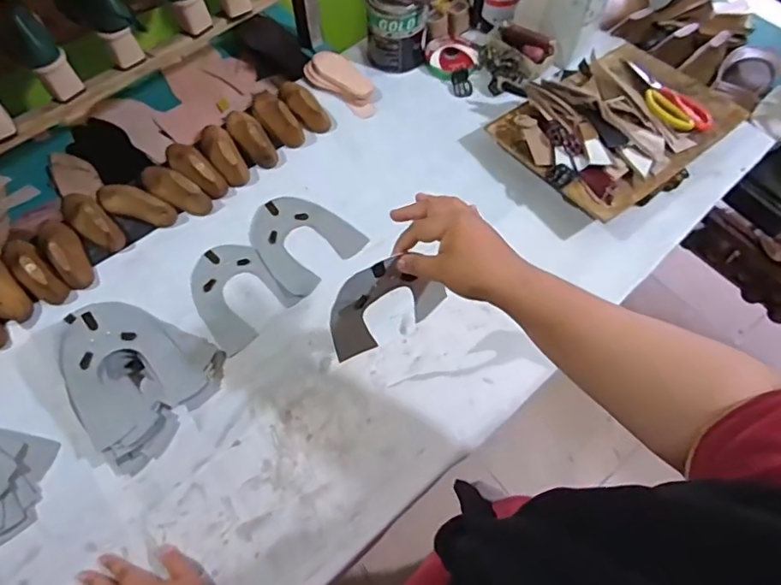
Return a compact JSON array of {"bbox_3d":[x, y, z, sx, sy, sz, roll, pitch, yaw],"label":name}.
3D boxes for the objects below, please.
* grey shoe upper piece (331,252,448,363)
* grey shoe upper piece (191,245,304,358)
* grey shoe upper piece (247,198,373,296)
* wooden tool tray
[{"bbox_3d":[-0.004,0.011,0.604,0.136,0.140,0.030,-25,65,-13],"label":"grey shoe upper piece"},{"bbox_3d":[-0.236,-0.002,0.806,0.129,0.005,0.160,-41,72,-19],"label":"grey shoe upper piece"},{"bbox_3d":[-0.142,-0.088,0.844,0.140,0.006,0.163,-40,69,-19],"label":"grey shoe upper piece"},{"bbox_3d":[0.382,-0.297,0.892,0.376,0.059,0.269,-37,69,-16],"label":"wooden tool tray"}]

